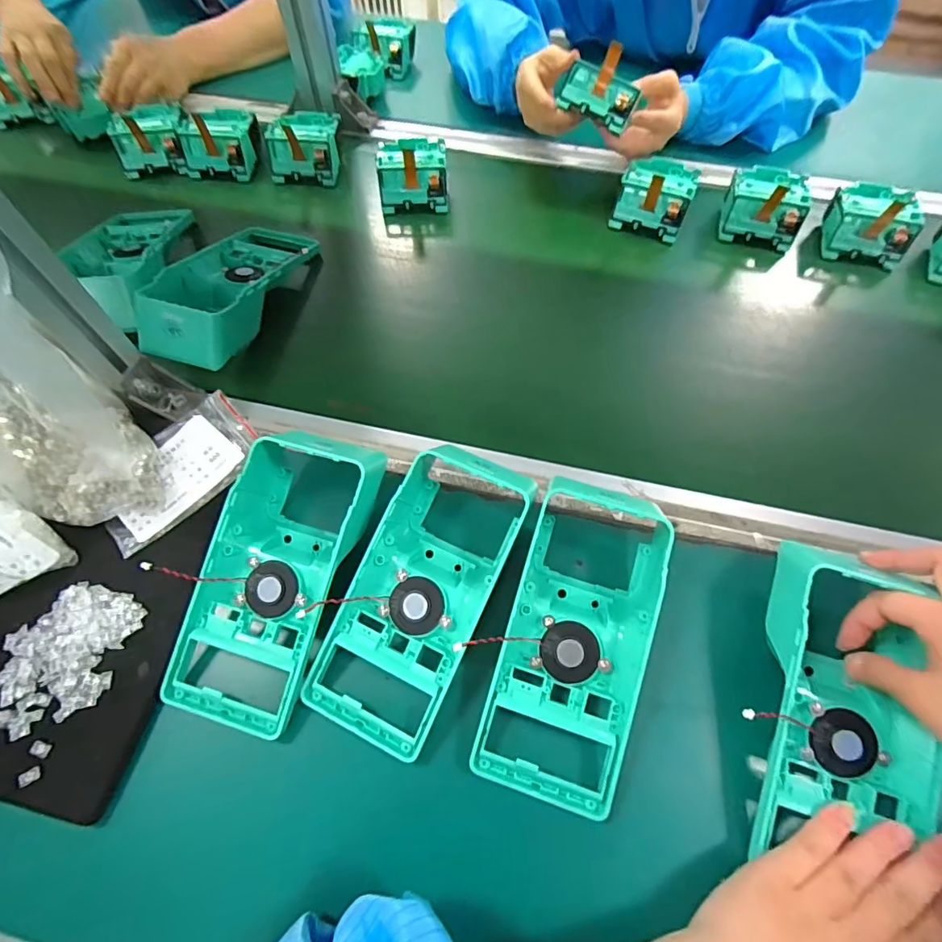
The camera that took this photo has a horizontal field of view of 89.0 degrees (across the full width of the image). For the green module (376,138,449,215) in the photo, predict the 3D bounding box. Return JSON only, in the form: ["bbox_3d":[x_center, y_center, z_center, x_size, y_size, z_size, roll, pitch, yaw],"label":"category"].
[{"bbox_3d":[-0.064,-0.329,0.538,0.076,0.054,0.076,-3,61,-3],"label":"green module"}]

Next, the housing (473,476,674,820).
[{"bbox_3d":[0.068,0.094,0.288,0.086,0.061,0.185,16,62,8],"label":"housing"}]

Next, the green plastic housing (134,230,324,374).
[{"bbox_3d":[-0.223,-0.174,0.448,0.089,0.045,0.186,14,52,4],"label":"green plastic housing"}]

